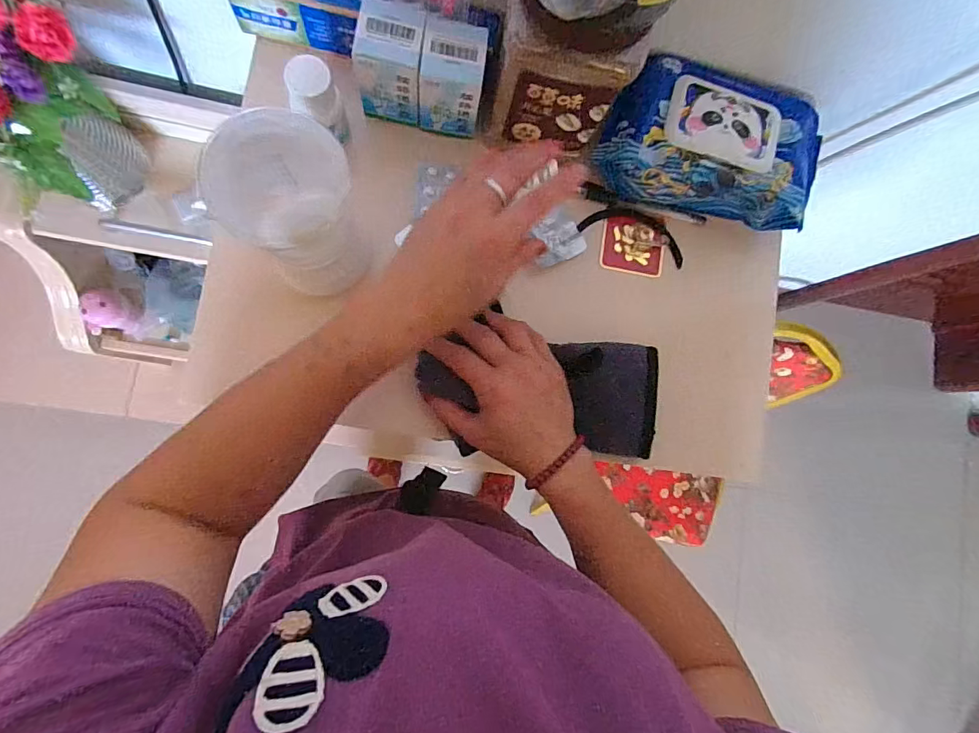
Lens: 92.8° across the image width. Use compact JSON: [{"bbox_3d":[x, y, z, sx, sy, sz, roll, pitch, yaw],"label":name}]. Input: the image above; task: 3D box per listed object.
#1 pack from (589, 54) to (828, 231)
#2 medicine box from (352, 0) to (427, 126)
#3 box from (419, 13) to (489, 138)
[{"bbox_3d":[0.194,-0.195,0.411,0.200,0.057,0.127,9,84,-8],"label":"pack"},{"bbox_3d":[-0.074,-0.232,0.358,0.046,0.069,0.047,9,84,-8],"label":"medicine box"},{"bbox_3d":[-0.027,-0.222,0.363,0.052,0.069,0.047,6,85,-8],"label":"box"}]

